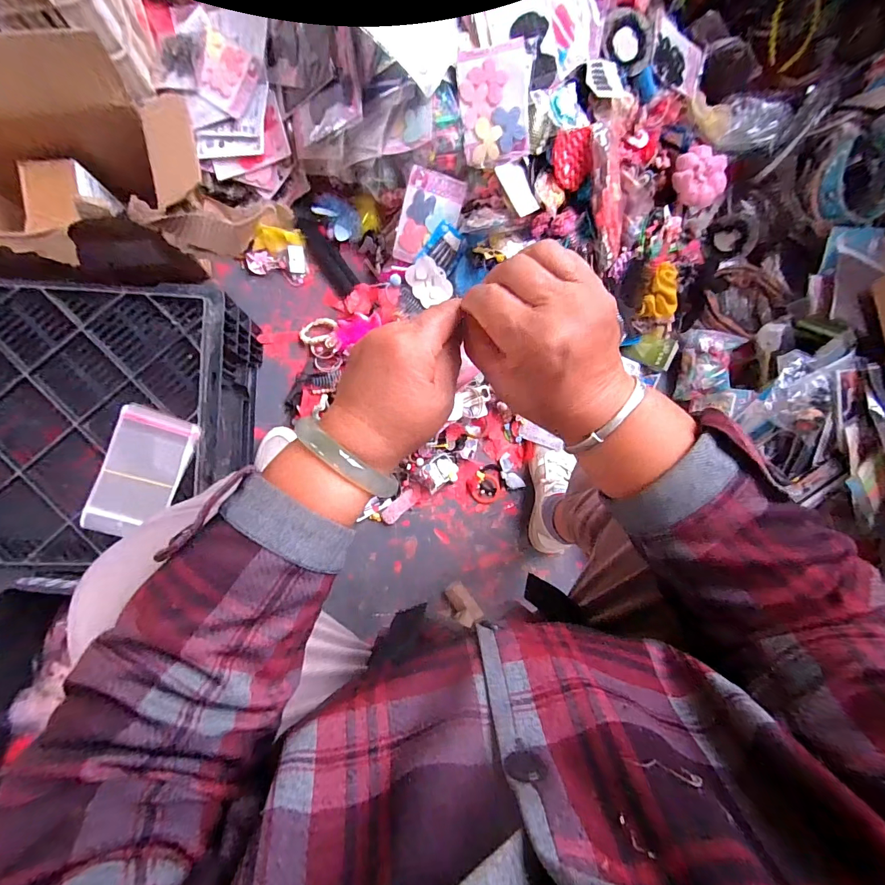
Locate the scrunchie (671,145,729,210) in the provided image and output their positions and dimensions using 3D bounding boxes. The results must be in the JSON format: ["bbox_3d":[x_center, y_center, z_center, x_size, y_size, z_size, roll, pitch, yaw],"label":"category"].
[{"bbox_3d":[0.466,-0.482,0.728,0.087,0.040,0.095,0,88,-6],"label":"scrunchie"}]

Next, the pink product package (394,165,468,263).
[{"bbox_3d":[-0.023,-0.374,0.688,0.092,0.008,0.139,13,119,-12],"label":"pink product package"}]

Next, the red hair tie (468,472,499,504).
[{"bbox_3d":[0.079,0.087,0.761,0.059,0.007,0.057,0,88,-6],"label":"red hair tie"}]

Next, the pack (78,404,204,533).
[{"bbox_3d":[-0.392,0.041,0.530,0.098,0.020,0.165,19,87,-5],"label":"pack"}]

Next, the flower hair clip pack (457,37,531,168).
[{"bbox_3d":[0.077,-0.496,0.602,0.099,0.010,0.141,-2,113,9],"label":"flower hair clip pack"}]

